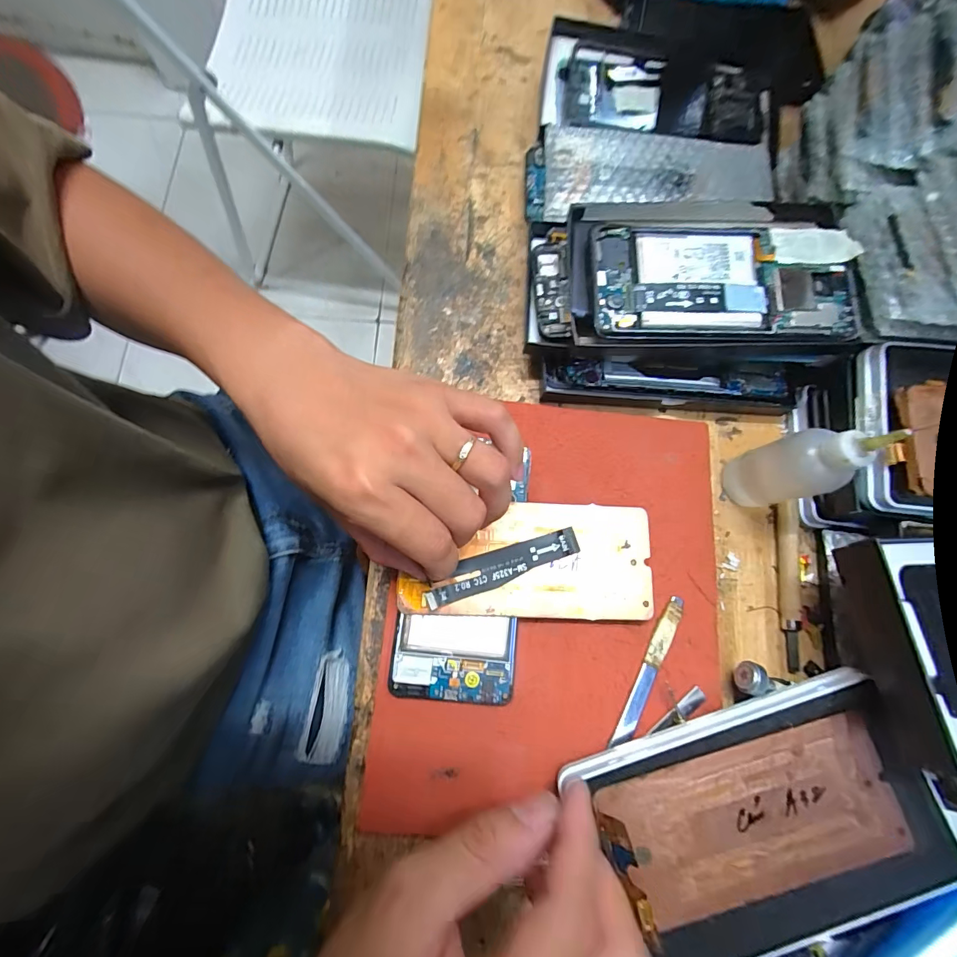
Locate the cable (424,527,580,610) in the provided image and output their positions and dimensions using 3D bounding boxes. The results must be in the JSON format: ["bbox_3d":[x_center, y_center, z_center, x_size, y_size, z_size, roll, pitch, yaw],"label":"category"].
[{"bbox_3d":[0.015,0.052,0.254,0.094,0.007,0.020,-16,80,-7],"label":"cable"}]

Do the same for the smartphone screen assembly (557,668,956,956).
[{"bbox_3d":[0.147,0.174,0.220,0.162,0.013,0.101,-17,78,-4],"label":"smartphone screen assembly"}]

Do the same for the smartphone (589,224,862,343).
[{"bbox_3d":[0.143,-0.115,0.253,0.149,0.013,0.068,1,77,1],"label":"smartphone"}]

